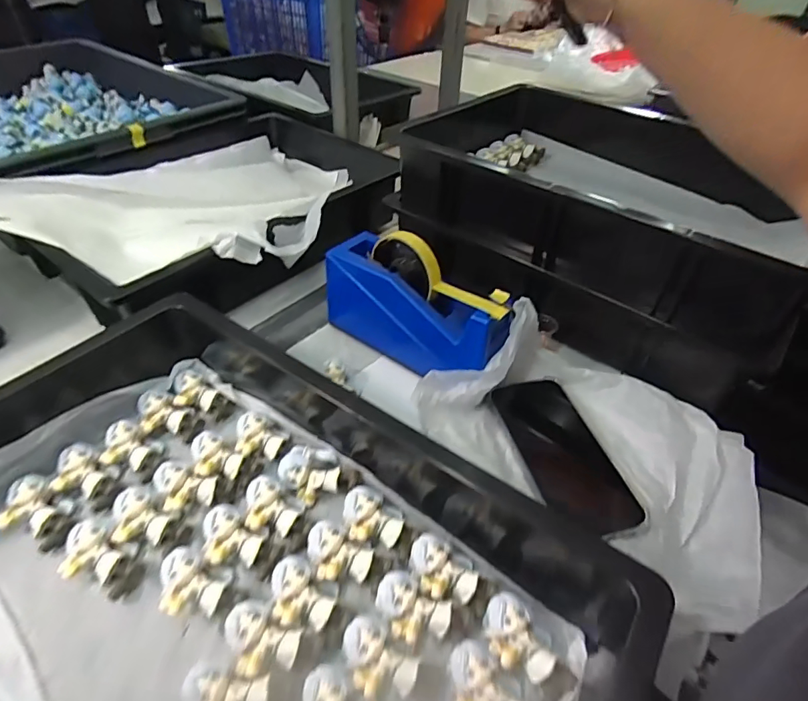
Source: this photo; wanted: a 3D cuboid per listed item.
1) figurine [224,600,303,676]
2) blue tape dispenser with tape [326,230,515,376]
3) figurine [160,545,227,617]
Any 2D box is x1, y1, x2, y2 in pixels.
[{"bbox_3d":[-0.090,0.183,0.298,0.047,0.025,0.034,23,45,21],"label":"figurine"},{"bbox_3d":[0.011,-0.045,0.499,0.206,0.127,0.066,28,47,25],"label":"blue tape dispenser with tape"},{"bbox_3d":[-0.146,0.161,0.322,0.052,0.027,0.033,27,47,24],"label":"figurine"}]

